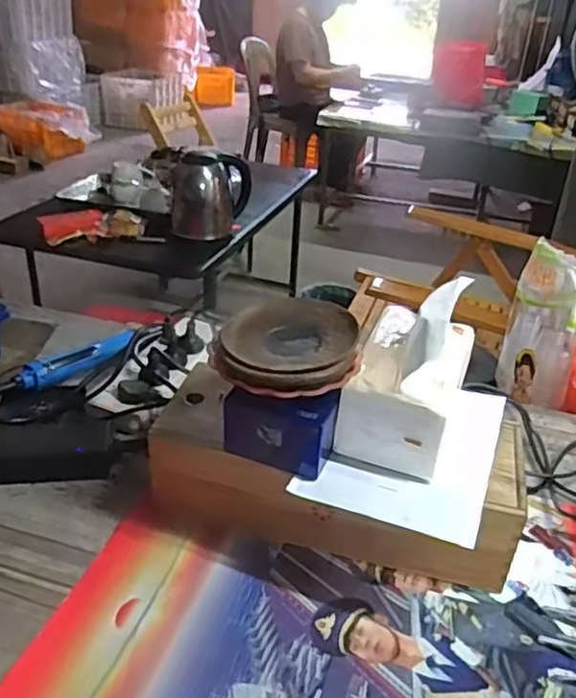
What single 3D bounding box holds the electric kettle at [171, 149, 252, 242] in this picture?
[{"bbox_3d":[-0.183,-0.376,1.560,0.161,0.181,0.145,7,31,8],"label":"electric kettle"}]

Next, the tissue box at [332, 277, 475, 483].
[{"bbox_3d":[0.109,0.019,0.587,0.096,0.133,0.121,12,32,15],"label":"tissue box"}]

